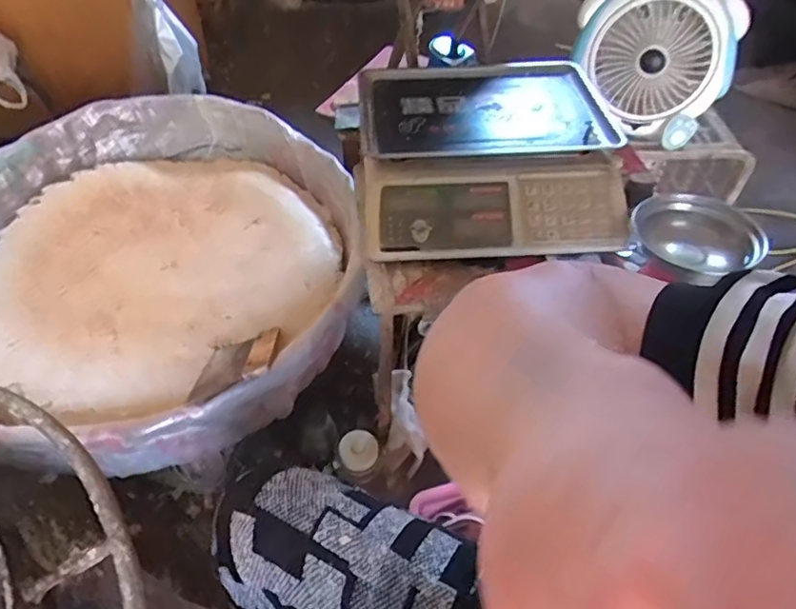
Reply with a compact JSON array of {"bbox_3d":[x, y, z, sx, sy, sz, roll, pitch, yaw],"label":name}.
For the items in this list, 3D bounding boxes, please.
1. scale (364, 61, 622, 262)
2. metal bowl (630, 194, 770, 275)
[{"bbox_3d":[0.115,-0.213,0.787,0.313,0.089,0.325,-2,48,-3],"label":"scale"},{"bbox_3d":[0.378,-0.088,0.720,0.141,0.038,0.141,0,48,0],"label":"metal bowl"}]

